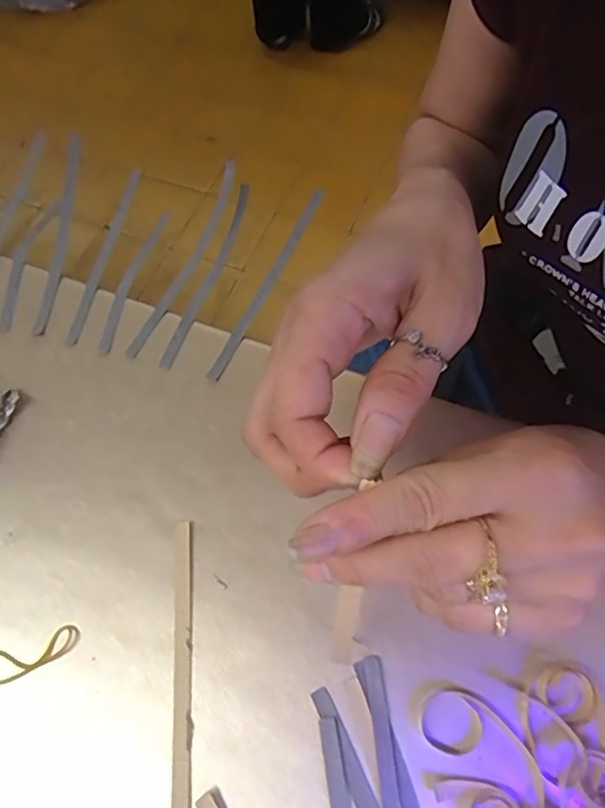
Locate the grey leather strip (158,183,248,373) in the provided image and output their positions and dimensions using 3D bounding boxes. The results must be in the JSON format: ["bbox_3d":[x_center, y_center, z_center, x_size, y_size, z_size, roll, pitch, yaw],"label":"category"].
[{"bbox_3d":[-0.069,-0.099,0.419,0.010,0.013,0.167,15,64,10],"label":"grey leather strip"}]

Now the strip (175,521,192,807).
[{"bbox_3d":[-0.062,0.147,0.294,0.007,0.005,0.173,-4,62,0],"label":"strip"}]

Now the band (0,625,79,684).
[{"bbox_3d":[-0.150,0.136,0.304,0.056,0.006,0.019,-16,63,-6],"label":"band"}]

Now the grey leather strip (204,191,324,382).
[{"bbox_3d":[-0.024,-0.089,0.406,0.009,0.025,0.168,24,66,14],"label":"grey leather strip"}]

